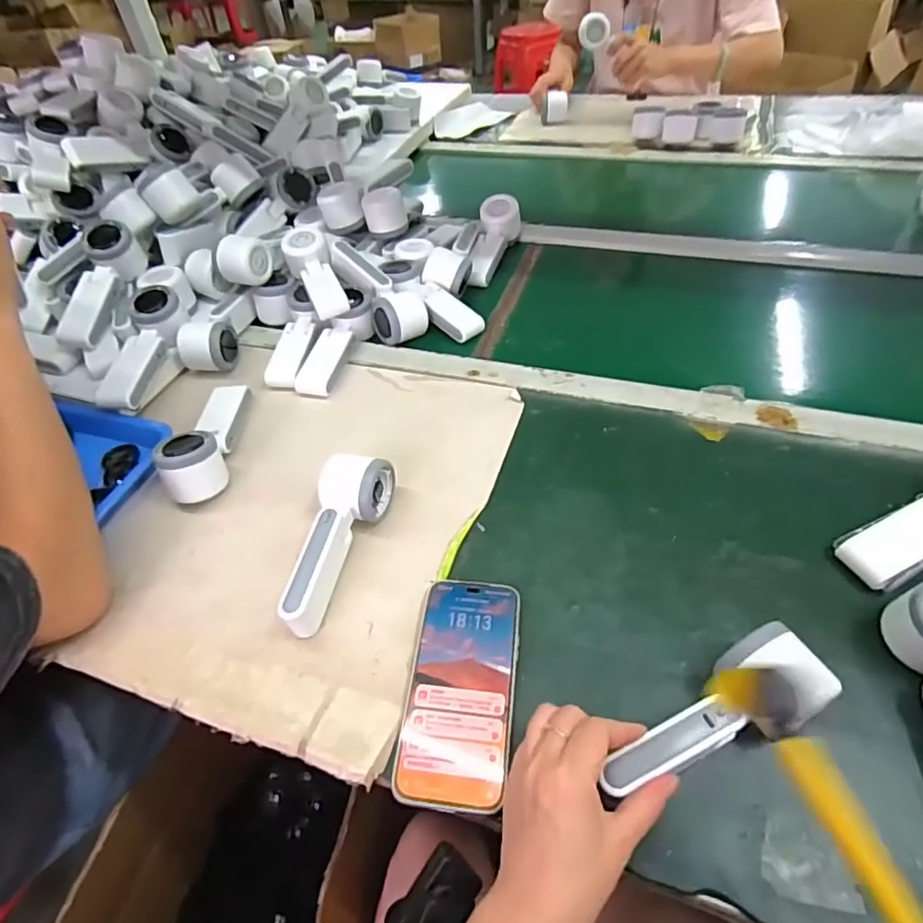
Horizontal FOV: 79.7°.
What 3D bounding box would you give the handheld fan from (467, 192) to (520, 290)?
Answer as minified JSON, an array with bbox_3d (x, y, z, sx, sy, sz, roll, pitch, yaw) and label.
[{"bbox_3d":[0.041,-0.322,0.817,0.062,0.044,0.170,11,67,14],"label":"handheld fan"}]

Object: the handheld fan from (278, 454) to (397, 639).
[{"bbox_3d":[-0.112,0.066,0.480,0.053,0.051,0.165,8,49,14],"label":"handheld fan"}]

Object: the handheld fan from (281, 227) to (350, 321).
[{"bbox_3d":[-0.185,-0.233,0.713,0.058,0.076,0.160,-20,49,-12],"label":"handheld fan"}]

